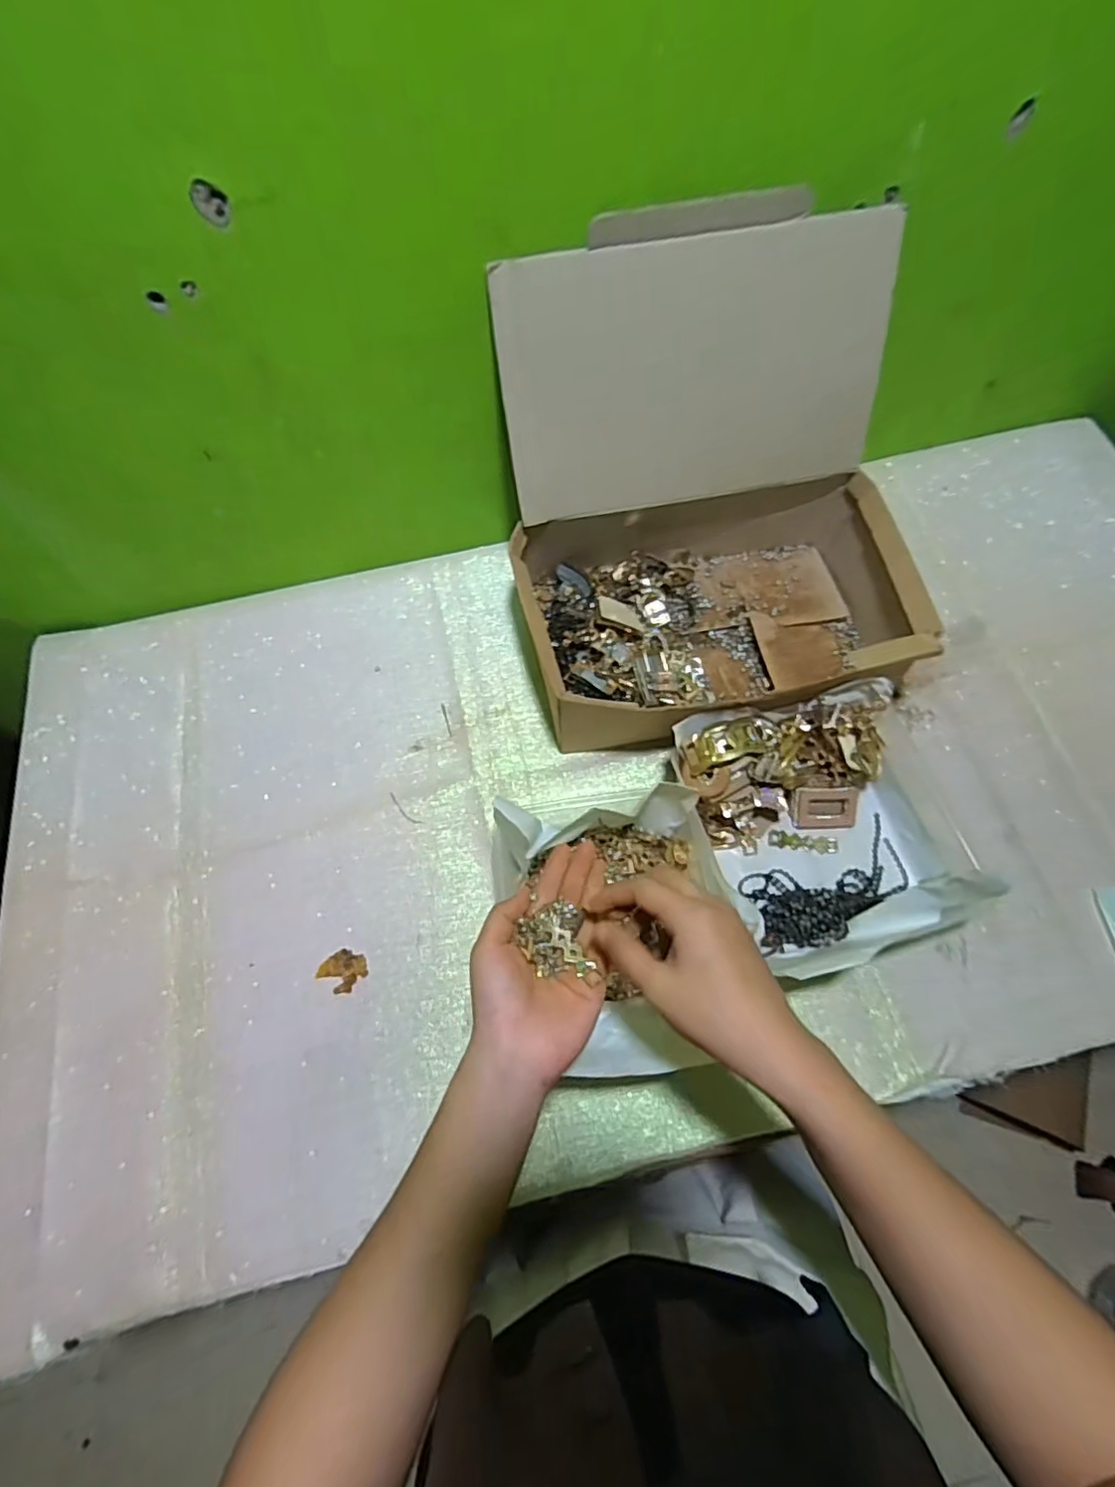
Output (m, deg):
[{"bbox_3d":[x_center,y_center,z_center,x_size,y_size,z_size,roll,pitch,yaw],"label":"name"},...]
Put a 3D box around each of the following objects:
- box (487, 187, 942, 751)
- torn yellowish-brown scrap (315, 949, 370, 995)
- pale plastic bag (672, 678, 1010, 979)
[{"bbox_3d":[0.135,-0.191,0.528,0.321,0.288,0.293,-9,66,-1],"label":"box"},{"bbox_3d":[-0.179,0.190,0.528,0.034,0.004,0.035,35,73,16],"label":"torn yellowish-brown scrap"},{"bbox_3d":[0.225,0.060,0.521,0.203,0.082,0.210,-19,67,-5],"label":"pale plastic bag"}]

